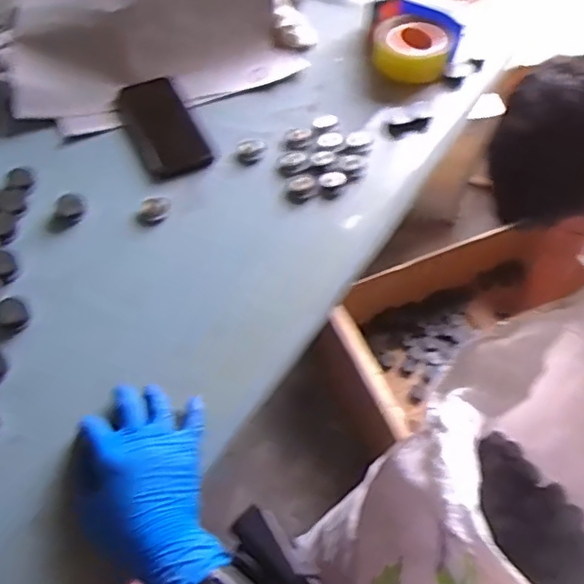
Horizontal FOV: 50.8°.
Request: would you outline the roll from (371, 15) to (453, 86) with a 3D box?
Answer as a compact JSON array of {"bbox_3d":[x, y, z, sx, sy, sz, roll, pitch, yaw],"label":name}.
[{"bbox_3d":[0.160,-0.322,0.823,0.100,0.050,0.100,1,56,-2],"label":"roll"}]

